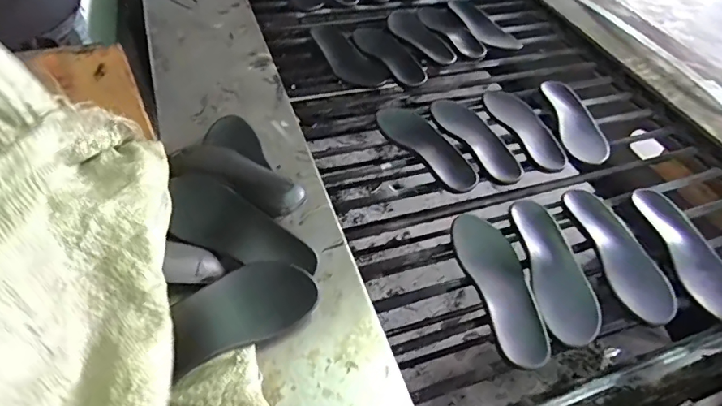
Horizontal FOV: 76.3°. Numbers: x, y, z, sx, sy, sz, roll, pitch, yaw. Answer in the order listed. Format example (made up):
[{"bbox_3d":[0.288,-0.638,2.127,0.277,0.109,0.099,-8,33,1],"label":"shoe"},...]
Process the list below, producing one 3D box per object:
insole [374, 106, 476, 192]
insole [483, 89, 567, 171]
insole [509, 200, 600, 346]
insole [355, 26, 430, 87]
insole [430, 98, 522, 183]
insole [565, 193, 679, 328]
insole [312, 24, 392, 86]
[{"bbox_3d":[0.129,-0.116,0.869,0.096,0.017,0.257,-26,57,-26],"label":"insole"},{"bbox_3d":[0.340,-0.166,0.944,0.094,0.012,0.264,-14,52,-18],"label":"insole"},{"bbox_3d":[0.297,0.095,0.693,0.091,0.027,0.232,1,49,-5],"label":"insole"},{"bbox_3d":[0.069,-0.348,1.065,0.097,0.011,0.239,-20,54,-22],"label":"insole"},{"bbox_3d":[0.231,-0.131,0.900,0.088,0.010,0.249,-20,54,-22],"label":"insole"},{"bbox_3d":[0.413,0.073,0.727,0.091,0.036,0.231,-10,51,-15],"label":"insole"},{"bbox_3d":[-0.035,-0.335,1.049,0.095,0.016,0.236,-35,65,-25],"label":"insole"}]

